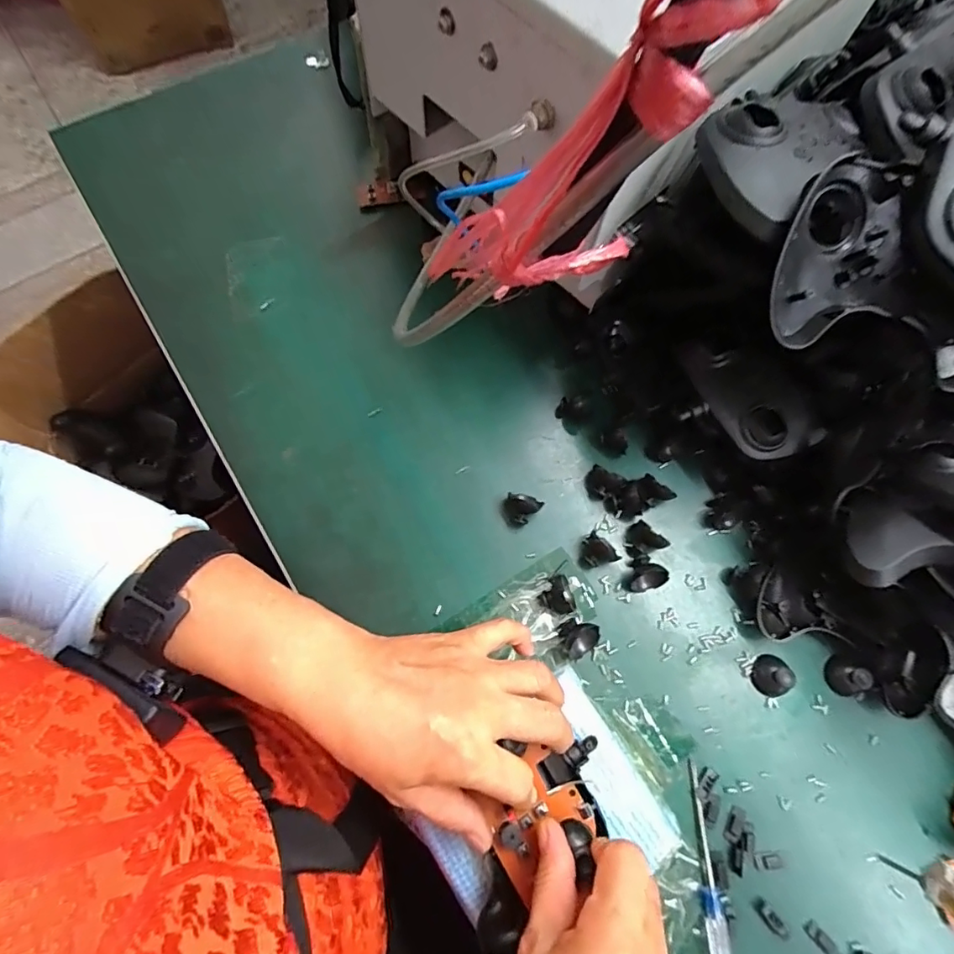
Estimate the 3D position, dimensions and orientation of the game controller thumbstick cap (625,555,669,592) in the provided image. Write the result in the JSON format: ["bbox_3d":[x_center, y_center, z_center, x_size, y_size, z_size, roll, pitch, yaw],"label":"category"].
[{"bbox_3d":[0.119,0.068,0.359,0.027,0.018,0.022,-15,74,-5],"label":"game controller thumbstick cap"}]

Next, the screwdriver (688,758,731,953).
[{"bbox_3d":[0.139,0.239,0.306,0.012,0.012,0.117,-1,73,-1],"label":"screwdriver"}]

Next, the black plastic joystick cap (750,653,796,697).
[{"bbox_3d":[0.198,0.133,0.340,0.022,0.020,0.026,-3,73,-1],"label":"black plastic joystick cap"}]

